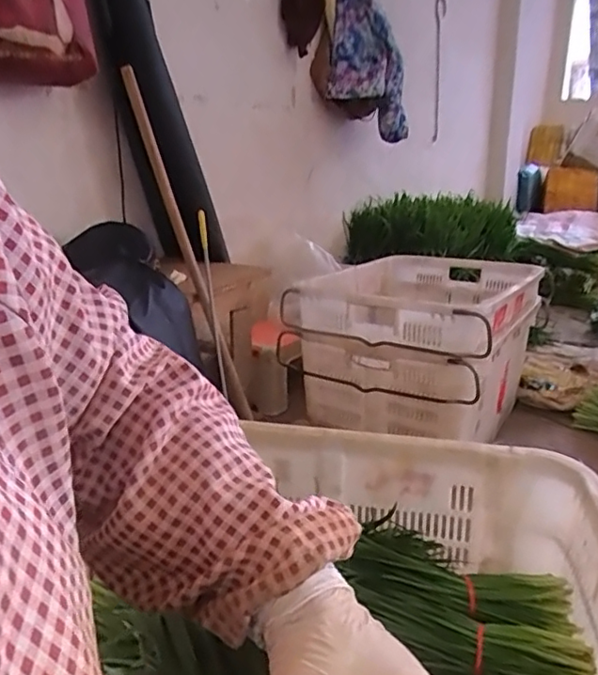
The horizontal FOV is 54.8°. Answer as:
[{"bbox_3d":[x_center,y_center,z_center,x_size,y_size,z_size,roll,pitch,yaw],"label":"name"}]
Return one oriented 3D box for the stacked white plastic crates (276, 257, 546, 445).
[{"bbox_3d":[0.336,-0.005,1.653,0.566,0.373,0.776,10,20,30],"label":"stacked white plastic crates"}]

